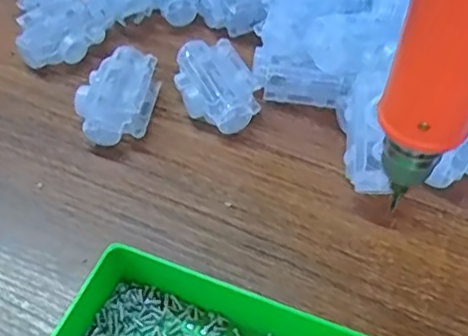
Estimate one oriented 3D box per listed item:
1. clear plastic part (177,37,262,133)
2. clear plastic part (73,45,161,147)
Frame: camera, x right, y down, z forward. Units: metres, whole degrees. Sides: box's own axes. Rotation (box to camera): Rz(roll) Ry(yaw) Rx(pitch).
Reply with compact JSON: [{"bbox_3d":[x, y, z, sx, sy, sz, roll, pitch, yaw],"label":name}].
[{"bbox_3d":[-0.013,-0.054,0.416,0.045,0.030,0.065,-22,53,-18],"label":"clear plastic part"},{"bbox_3d":[-0.076,-0.047,0.404,0.044,0.033,0.068,10,50,8],"label":"clear plastic part"}]

